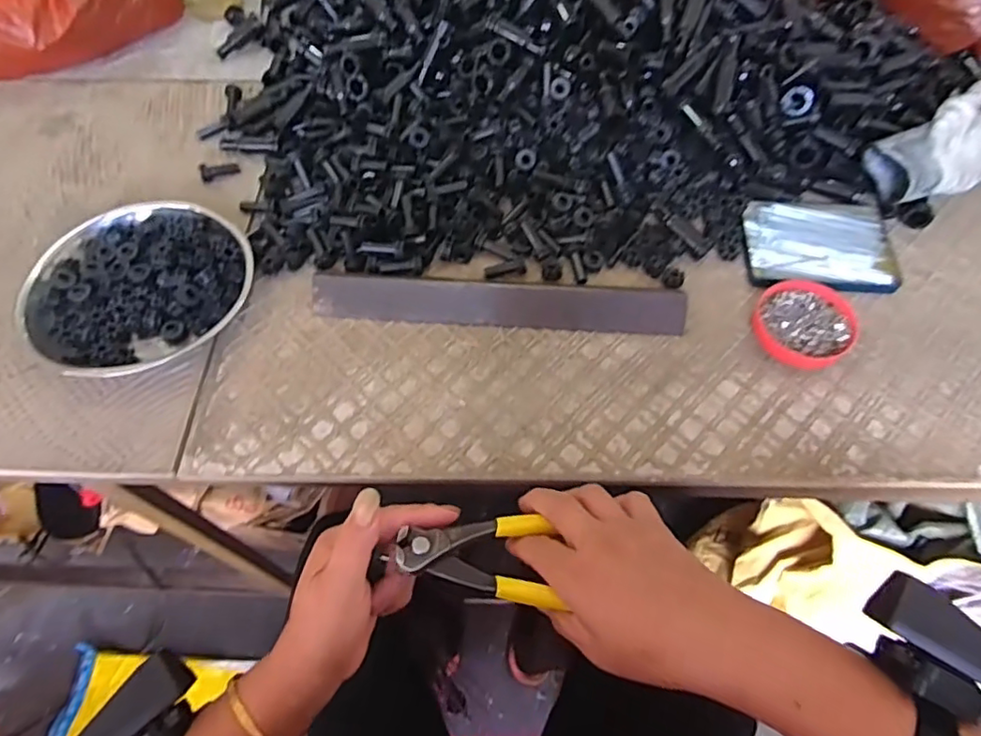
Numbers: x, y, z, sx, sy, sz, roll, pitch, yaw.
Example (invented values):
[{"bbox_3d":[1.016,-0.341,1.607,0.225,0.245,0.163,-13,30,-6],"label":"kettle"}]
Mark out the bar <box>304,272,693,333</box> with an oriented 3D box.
[{"bbox_3d":[0.006,-0.056,0.507,0.308,0.025,0.028,4,60,3],"label":"bar"}]

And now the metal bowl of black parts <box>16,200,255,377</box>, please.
[{"bbox_3d":[-0.307,-0.069,0.522,0.173,0.033,0.173,0,60,0],"label":"metal bowl of black parts"}]

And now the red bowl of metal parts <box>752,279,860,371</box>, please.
[{"bbox_3d":[0.260,-0.037,0.493,0.076,0.021,0.072,0,60,0],"label":"red bowl of metal parts"}]

